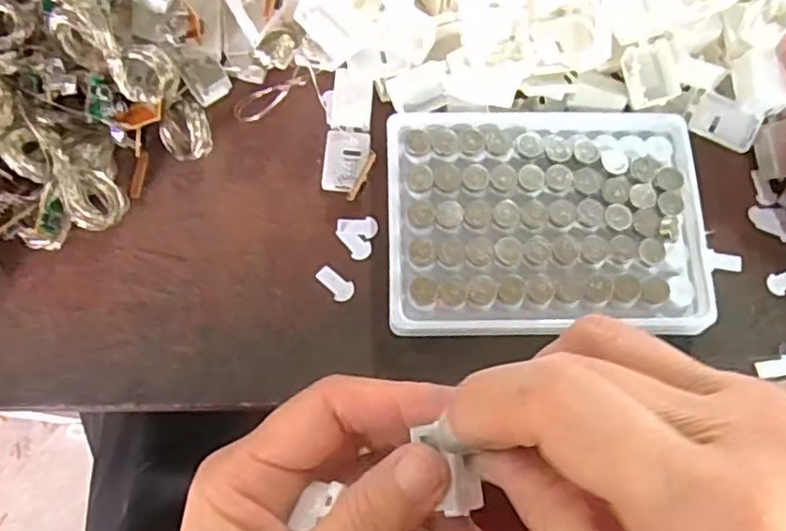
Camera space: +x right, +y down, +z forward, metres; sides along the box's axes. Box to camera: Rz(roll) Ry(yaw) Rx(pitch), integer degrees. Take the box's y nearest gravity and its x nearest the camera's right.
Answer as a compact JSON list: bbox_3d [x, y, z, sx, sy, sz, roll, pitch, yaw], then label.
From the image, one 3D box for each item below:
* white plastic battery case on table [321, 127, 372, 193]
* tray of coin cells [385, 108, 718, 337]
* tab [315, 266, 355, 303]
[{"bbox_3d":[-0.021,-0.047,0.294,0.019,0.005,0.028,5,74,0],"label":"white plastic battery case on table"},{"bbox_3d":[0.064,-0.022,0.279,0.129,0.019,0.099,0,74,-2],"label":"tray of coin cells"},{"bbox_3d":[-0.025,0.008,0.282,0.017,0.004,0.009,37,76,9],"label":"tab"}]

